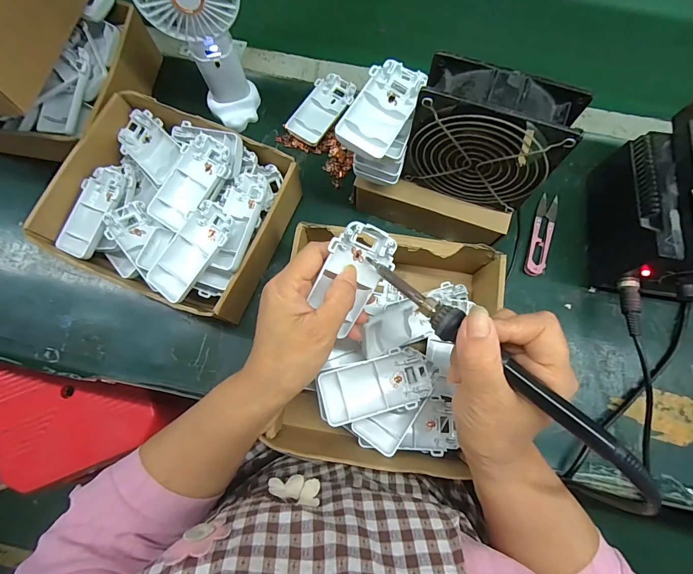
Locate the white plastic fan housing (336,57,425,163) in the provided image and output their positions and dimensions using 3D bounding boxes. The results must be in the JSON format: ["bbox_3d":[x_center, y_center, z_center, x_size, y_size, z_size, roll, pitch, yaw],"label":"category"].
[{"bbox_3d":[0.032,-0.154,0.307,0.045,0.019,0.101,25,78,6],"label":"white plastic fan housing"}]

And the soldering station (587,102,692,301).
[{"bbox_3d":[0.331,-0.083,0.339,0.110,0.161,0.174,6,76,1],"label":"soldering station"}]

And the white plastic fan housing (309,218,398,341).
[{"bbox_3d":[0.001,-0.008,0.276,0.050,0.014,0.087,26,107,-23],"label":"white plastic fan housing"}]

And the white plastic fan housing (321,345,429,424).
[{"bbox_3d":[0.026,0.086,0.313,0.096,0.012,0.047,-12,71,-8],"label":"white plastic fan housing"}]

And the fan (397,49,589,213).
[{"bbox_3d":[0.117,-0.124,0.310,0.117,0.114,0.042,23,77,5],"label":"fan"}]

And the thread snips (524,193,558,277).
[{"bbox_3d":[0.225,-0.061,0.408,0.023,0.010,0.103,19,77,4],"label":"thread snips"}]

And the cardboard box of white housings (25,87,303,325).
[{"bbox_3d":[-0.177,-0.083,0.376,0.236,0.085,0.187,20,77,4],"label":"cardboard box of white housings"}]

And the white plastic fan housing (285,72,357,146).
[{"bbox_3d":[-0.029,-0.218,0.437,0.043,0.016,0.097,32,78,7],"label":"white plastic fan housing"}]

